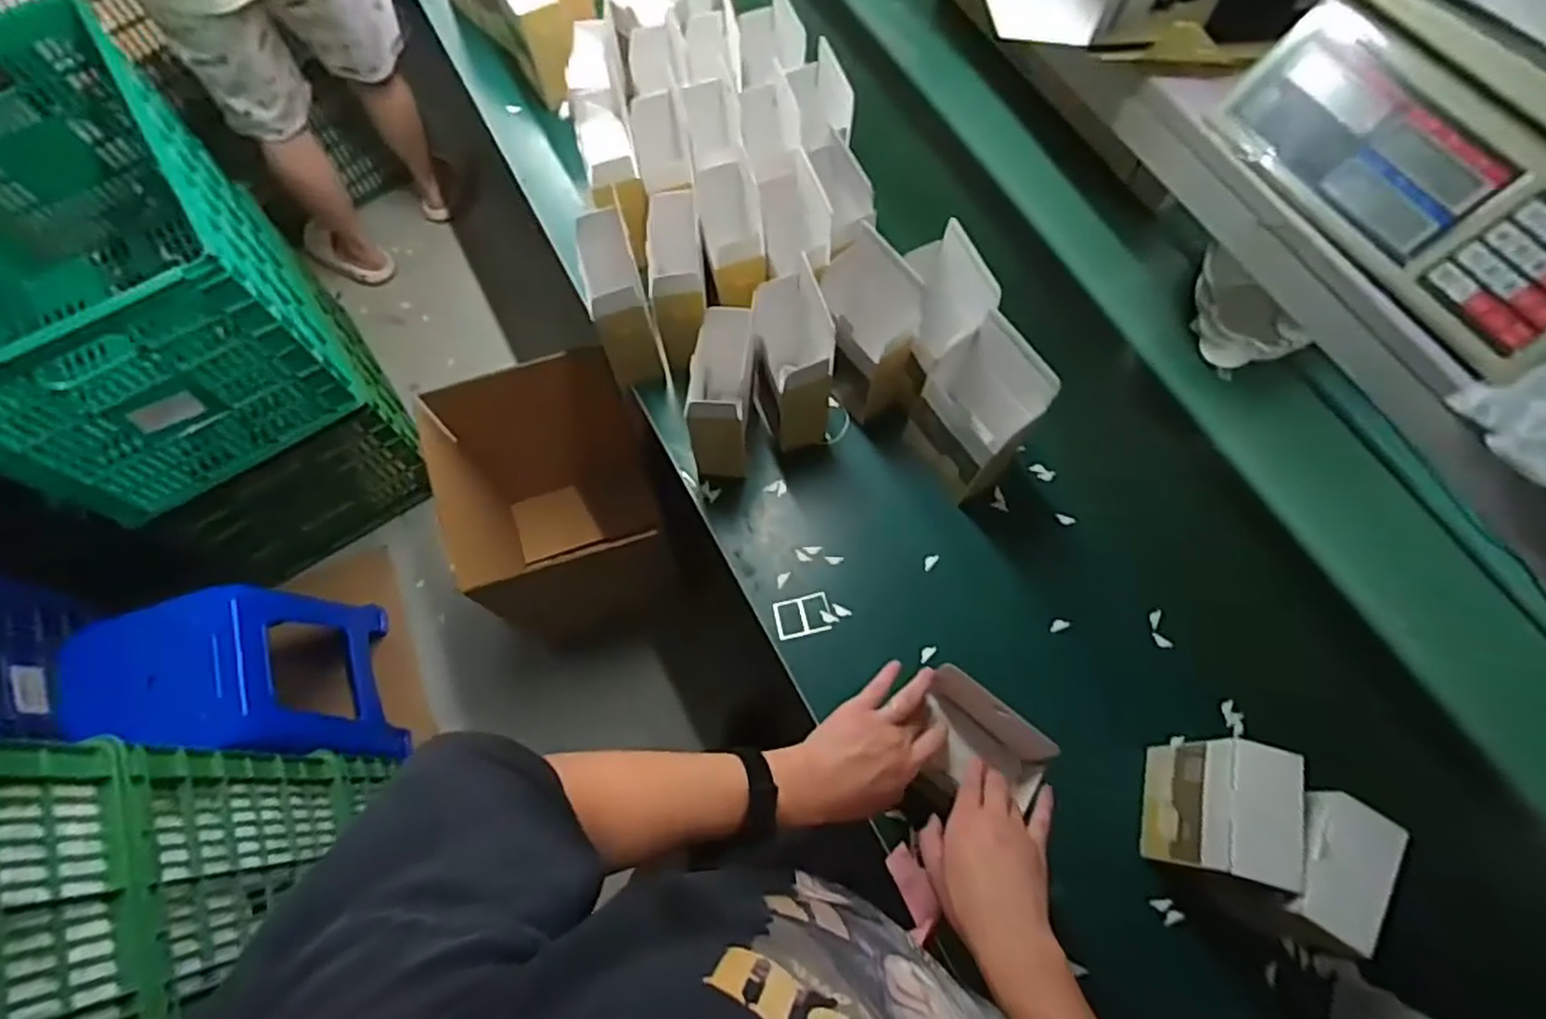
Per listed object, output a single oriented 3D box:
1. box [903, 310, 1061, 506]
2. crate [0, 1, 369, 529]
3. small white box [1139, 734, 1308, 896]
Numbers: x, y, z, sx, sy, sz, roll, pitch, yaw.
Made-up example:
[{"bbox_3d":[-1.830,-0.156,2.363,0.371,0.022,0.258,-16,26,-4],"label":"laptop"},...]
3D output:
[{"bbox_3d":[0.237,-0.110,0.854,0.084,0.232,0.134,-27,72,-11],"label":"box"},{"bbox_3d":[-1.167,-0.408,1.237,0.478,0.414,0.680,-32,73,-12],"label":"crate"},{"bbox_3d":[0.457,0.310,0.736,0.074,0.161,0.122,14,69,5],"label":"small white box"}]

